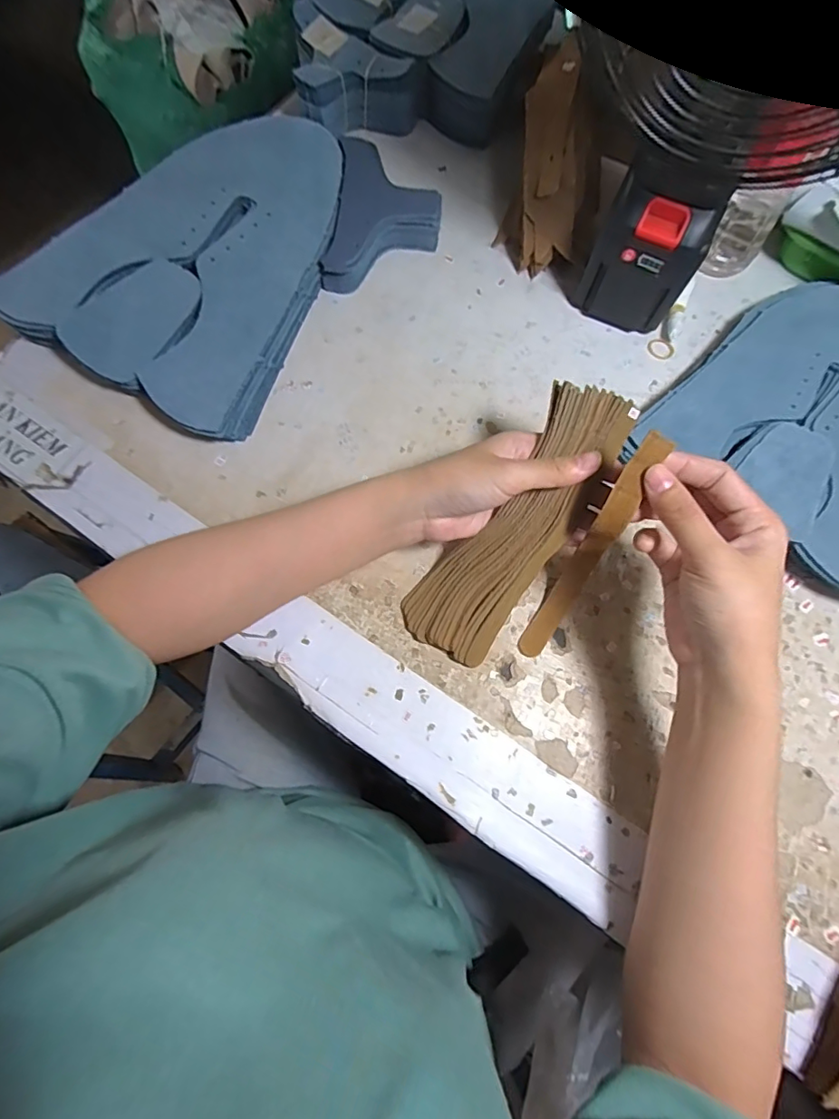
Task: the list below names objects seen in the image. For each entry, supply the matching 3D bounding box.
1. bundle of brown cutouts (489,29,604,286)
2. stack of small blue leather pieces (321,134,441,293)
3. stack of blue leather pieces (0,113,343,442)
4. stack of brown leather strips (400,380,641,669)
[{"bbox_3d":[0.114,-0.334,0.434,0.072,0.062,0.169,6,92,0],"label":"bundle of brown cutouts"},{"bbox_3d":[-0.028,-0.293,0.447,0.090,0.031,0.139,7,72,0],"label":"stack of small blue leather pieces"},{"bbox_3d":[-0.167,-0.252,0.431,0.220,0.037,0.288,31,74,8],"label":"stack of blue leather pieces"},{"bbox_3d":[0.061,-0.019,0.333,0.063,0.021,0.192,37,108,9],"label":"stack of brown leather strips"}]

